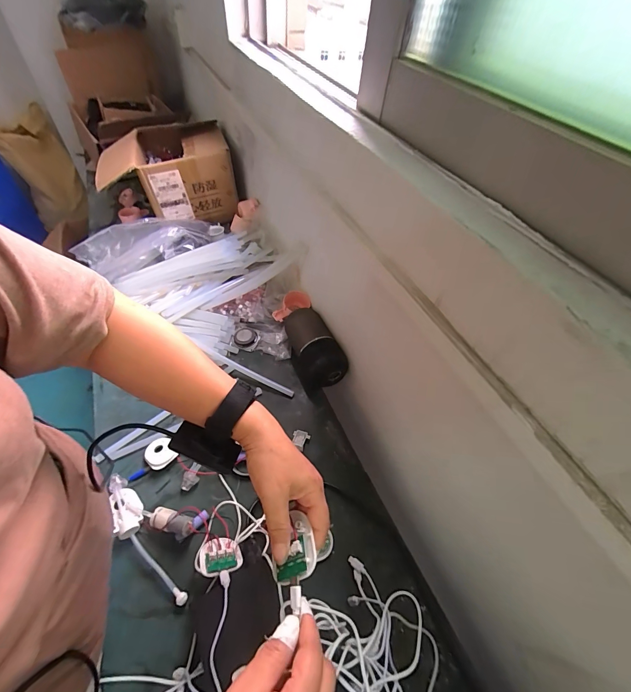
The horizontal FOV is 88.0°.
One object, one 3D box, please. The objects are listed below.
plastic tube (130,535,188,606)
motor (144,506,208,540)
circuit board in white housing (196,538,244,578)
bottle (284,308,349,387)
[{"bbox_3d":[-0.214,0.301,0.441,0.116,0.012,0.013,33,55,20],"label":"plastic tube"},{"bbox_3d":[-0.201,0.254,0.467,0.089,0.034,0.036,4,51,-2],"label":"motor"},{"bbox_3d":[-0.119,0.263,0.410,0.052,0.012,0.057,3,7,-19],"label":"circuit board in white housing"},{"bbox_3d":[-0.006,-0.003,0.638,0.076,0.078,0.172,-13,54,-16],"label":"bottle"}]

